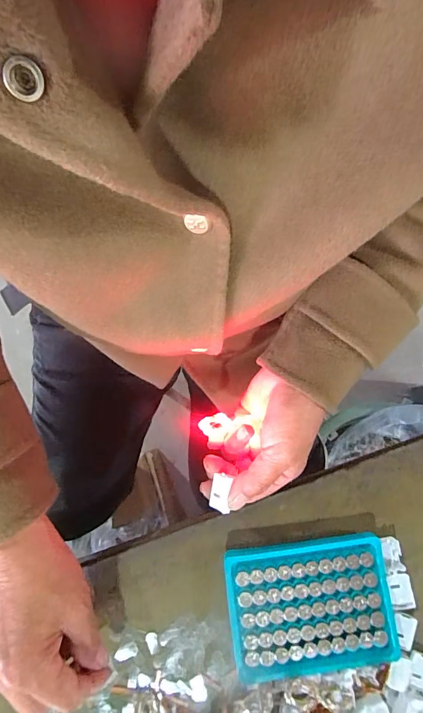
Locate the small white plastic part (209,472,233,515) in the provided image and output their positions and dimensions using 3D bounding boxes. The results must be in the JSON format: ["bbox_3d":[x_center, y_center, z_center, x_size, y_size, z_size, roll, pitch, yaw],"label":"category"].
[{"bbox_3d":[0.007,0.108,0.292,0.017,0.008,0.024,0,76,40],"label":"small white plastic part"}]

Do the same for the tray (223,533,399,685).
[{"bbox_3d":[0.080,0.203,0.309,0.128,0.020,0.093,-6,80,-2],"label":"tray"}]

